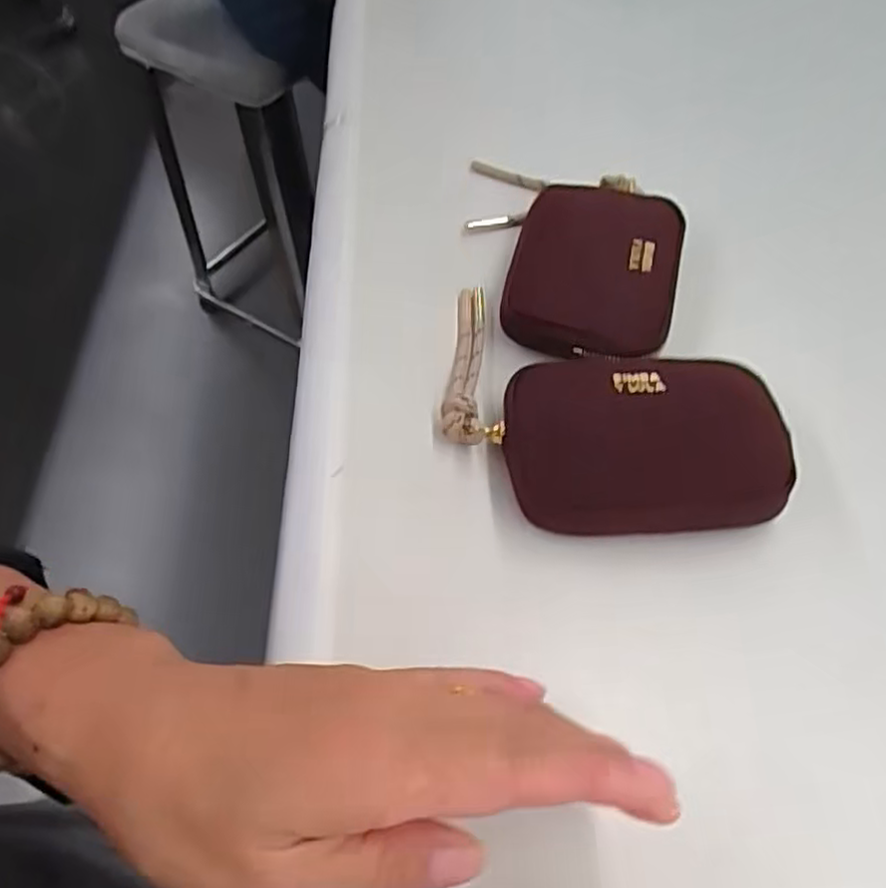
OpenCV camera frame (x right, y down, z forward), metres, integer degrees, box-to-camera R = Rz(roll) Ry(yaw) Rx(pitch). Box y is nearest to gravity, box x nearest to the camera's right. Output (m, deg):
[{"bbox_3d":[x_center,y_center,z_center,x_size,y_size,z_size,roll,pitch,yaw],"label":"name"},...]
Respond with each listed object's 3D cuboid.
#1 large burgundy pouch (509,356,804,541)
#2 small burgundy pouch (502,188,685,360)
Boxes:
[{"bbox_3d":[0.084,-0.002,0.302,0.112,0.025,0.077,1,56,1],"label":"large burgundy pouch"},{"bbox_3d":[0.076,-0.089,0.352,0.080,0.021,0.110,13,57,9],"label":"small burgundy pouch"}]

